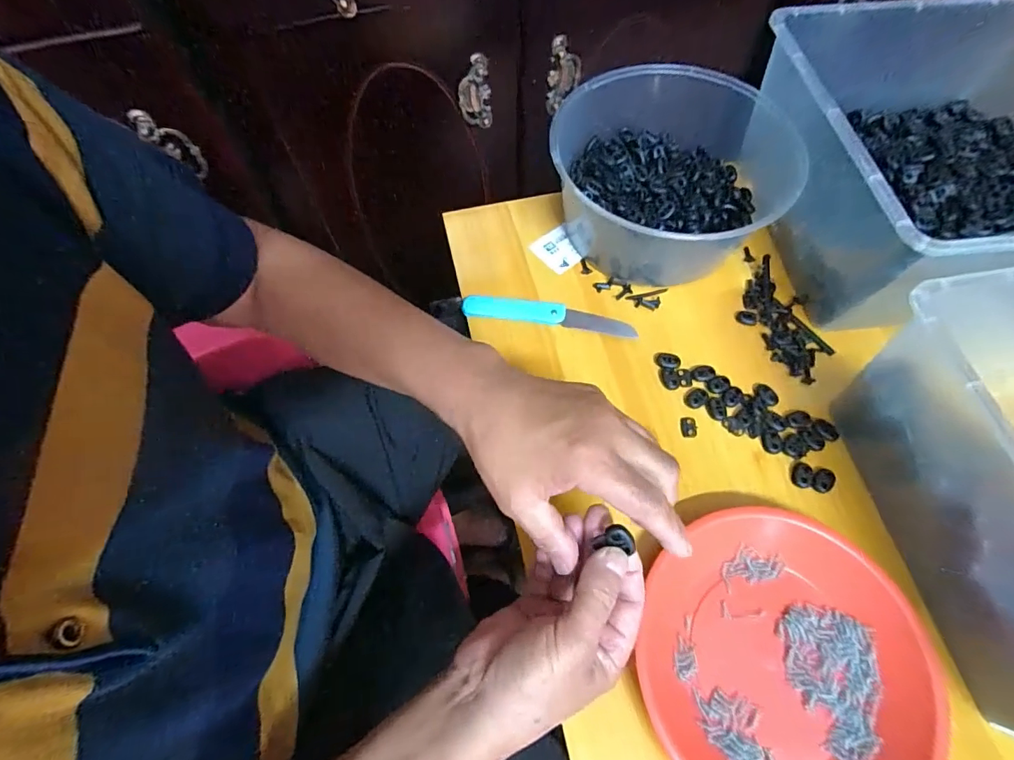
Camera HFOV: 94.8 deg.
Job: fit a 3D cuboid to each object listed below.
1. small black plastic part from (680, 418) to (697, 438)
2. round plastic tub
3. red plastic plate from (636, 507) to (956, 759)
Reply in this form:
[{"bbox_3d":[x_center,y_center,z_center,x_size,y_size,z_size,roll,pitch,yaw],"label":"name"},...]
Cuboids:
[{"bbox_3d":[0.160,0.041,0.408,0.013,0.004,0.018,-3,65,-2],"label":"small black plastic part"},{"bbox_3d":[0.179,-0.219,0.481,0.240,0.092,0.223,0,65,0],"label":"round plastic tub"},{"bbox_3d":[0.193,0.194,0.322,0.184,0.031,0.189,0,65,0],"label":"red plastic plate"}]

